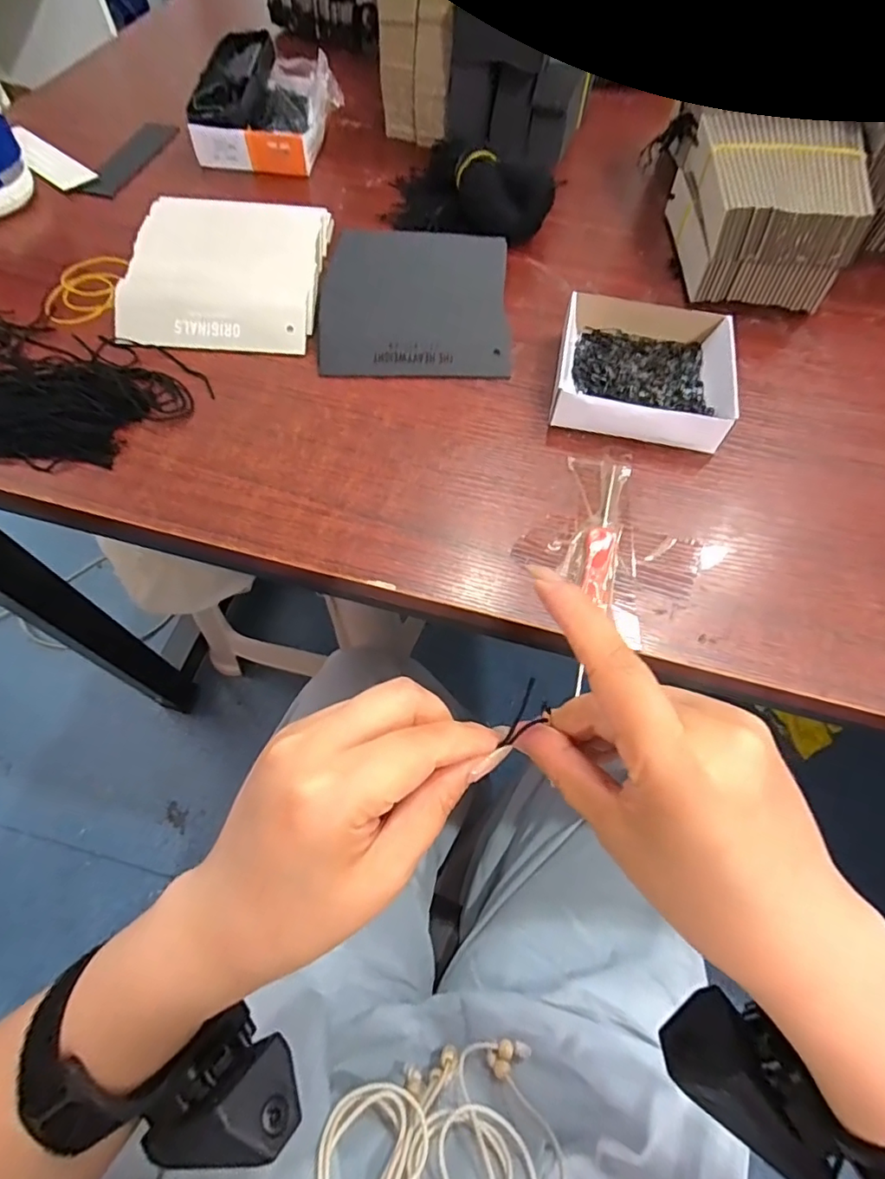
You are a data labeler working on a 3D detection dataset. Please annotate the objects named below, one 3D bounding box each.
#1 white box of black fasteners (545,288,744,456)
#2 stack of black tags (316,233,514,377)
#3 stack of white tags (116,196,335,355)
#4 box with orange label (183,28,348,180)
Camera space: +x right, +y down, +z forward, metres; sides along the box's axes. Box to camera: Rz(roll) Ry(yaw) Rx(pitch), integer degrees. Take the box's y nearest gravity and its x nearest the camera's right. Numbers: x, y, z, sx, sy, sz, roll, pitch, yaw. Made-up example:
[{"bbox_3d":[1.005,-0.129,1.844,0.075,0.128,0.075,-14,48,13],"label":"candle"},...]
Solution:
[{"bbox_3d":[0.131,-0.148,0.352,0.107,0.027,0.119,12,62,4],"label":"white box of black fasteners"},{"bbox_3d":[-0.019,-0.197,0.372,0.124,0.031,0.111,0,61,-2],"label":"stack of black tags"},{"bbox_3d":[-0.151,-0.224,0.382,0.127,0.027,0.129,2,61,-1],"label":"stack of white tags"},{"bbox_3d":[-0.149,-0.421,0.479,0.116,0.059,0.116,6,61,1],"label":"box with orange label"}]

